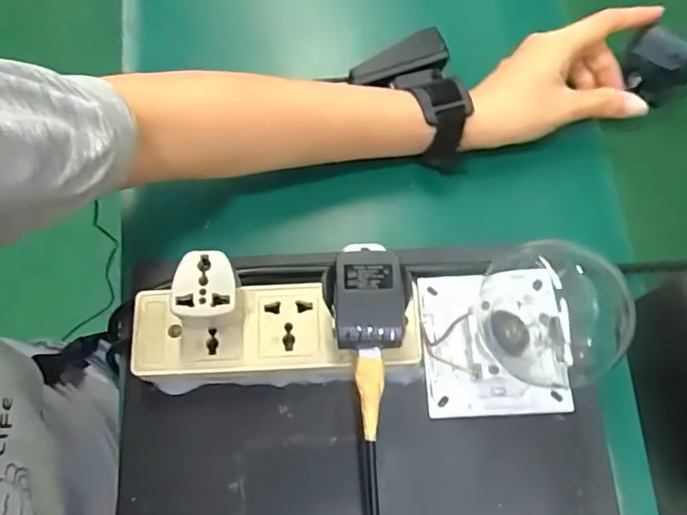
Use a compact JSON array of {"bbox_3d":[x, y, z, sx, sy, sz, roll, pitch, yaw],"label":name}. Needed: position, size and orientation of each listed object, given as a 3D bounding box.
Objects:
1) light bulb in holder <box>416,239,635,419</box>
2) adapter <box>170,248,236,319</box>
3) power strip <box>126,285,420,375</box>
[{"bbox_3d":[0.096,0.037,0.307,0.091,0.127,0.089,-2,72,-1],"label":"light bulb in holder"},{"bbox_3d":[-0.078,0.019,0.332,0.035,0.033,0.036,-5,73,-2],"label":"adapter"},{"bbox_3d":[-0.040,0.046,0.351,0.168,0.033,0.052,-2,73,-1],"label":"power strip"}]

